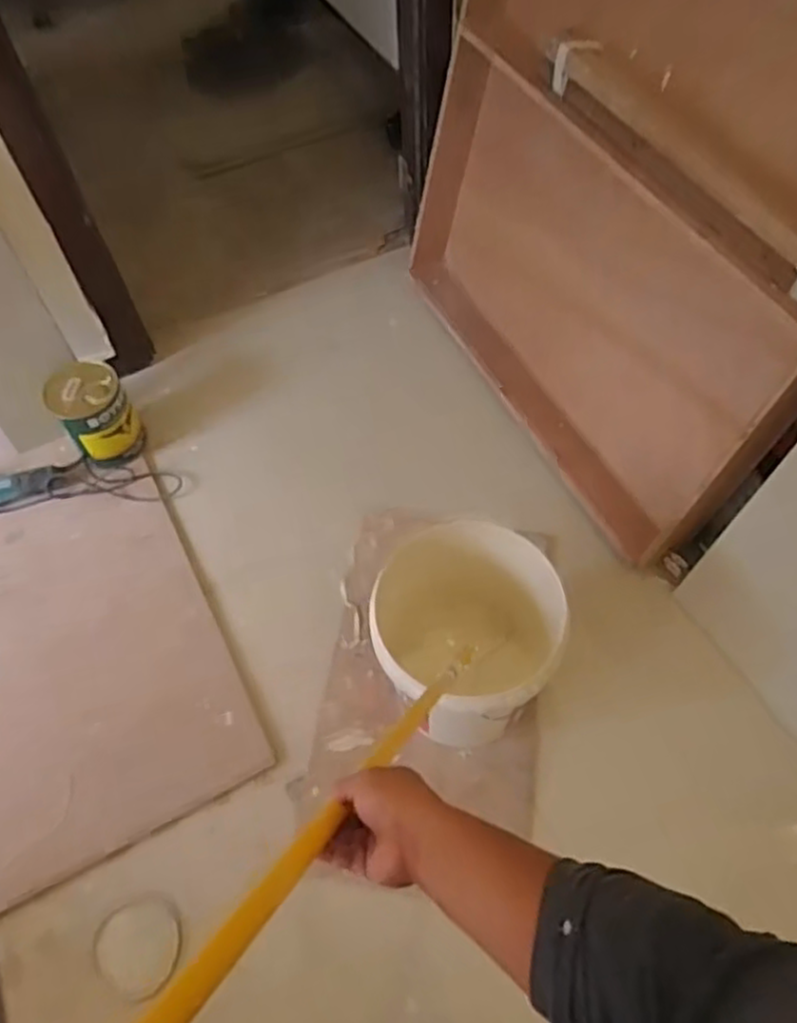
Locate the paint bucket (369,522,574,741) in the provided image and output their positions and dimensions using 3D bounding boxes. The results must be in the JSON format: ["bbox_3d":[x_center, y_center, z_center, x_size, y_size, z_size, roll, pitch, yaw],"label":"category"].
[{"bbox_3d":[0.128,0.241,1.286,0.271,0.382,0.325,28,64,17],"label":"paint bucket"}]

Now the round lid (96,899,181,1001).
[{"bbox_3d":[-0.433,0.729,1.218,0.137,0.004,0.147,-4,47,5],"label":"round lid"}]

